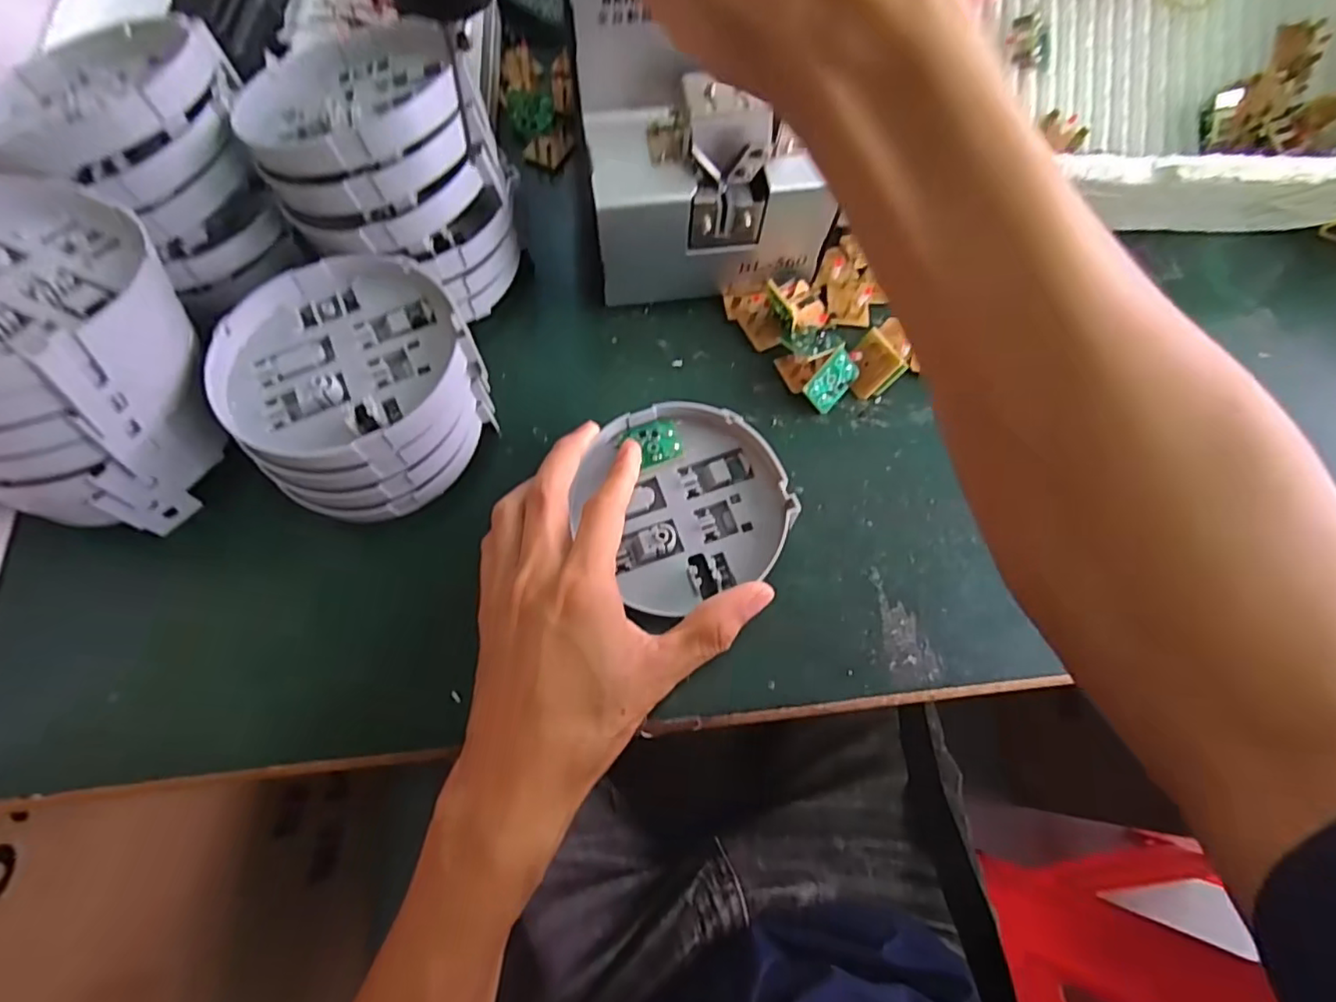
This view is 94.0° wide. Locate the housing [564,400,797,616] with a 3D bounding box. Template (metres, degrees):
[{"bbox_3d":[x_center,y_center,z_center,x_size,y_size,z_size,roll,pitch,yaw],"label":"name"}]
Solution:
[{"bbox_3d":[0.009,-0.002,0.303,0.091,0.020,0.098,1,69,-2],"label":"housing"}]

